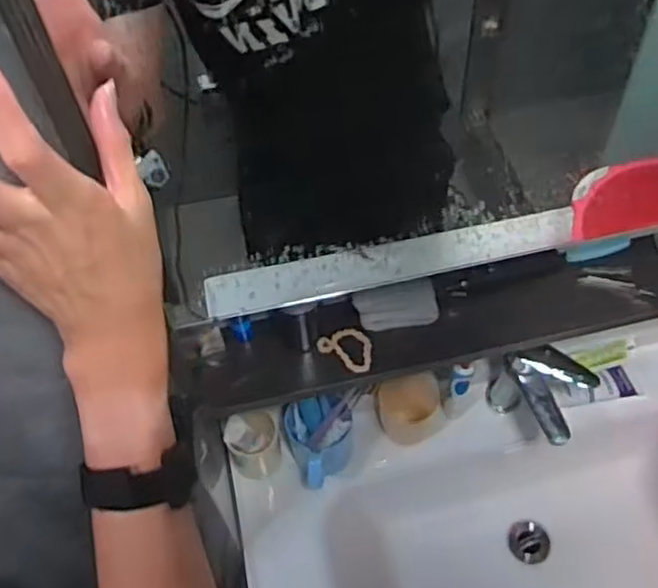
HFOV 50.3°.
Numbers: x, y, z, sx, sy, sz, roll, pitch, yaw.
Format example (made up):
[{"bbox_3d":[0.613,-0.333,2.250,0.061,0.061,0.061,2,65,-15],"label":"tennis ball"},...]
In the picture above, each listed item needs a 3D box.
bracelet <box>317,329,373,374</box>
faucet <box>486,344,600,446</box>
[{"bbox_3d":[0.023,0.056,0.758,0.062,0.010,0.044,29,61,21],"label":"bracelet"},{"bbox_3d":[0.268,0.136,0.920,0.131,0.161,0.084,38,65,25],"label":"faucet"}]

